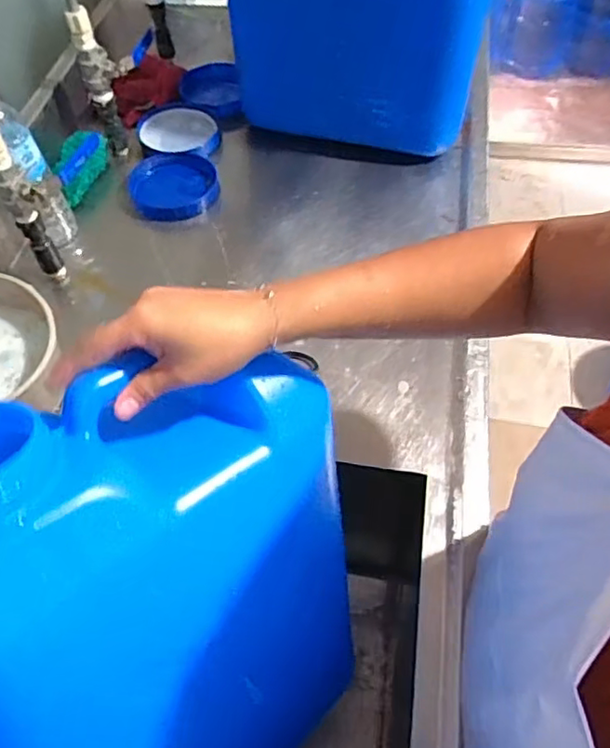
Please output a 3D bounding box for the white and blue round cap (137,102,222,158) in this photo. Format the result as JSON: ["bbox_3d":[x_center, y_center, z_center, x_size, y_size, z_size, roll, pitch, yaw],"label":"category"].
[{"bbox_3d":[-0.187,-0.361,0.918,0.112,0.019,0.130,-14,56,-6],"label":"white and blue round cap"}]

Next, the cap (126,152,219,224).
[{"bbox_3d":[-0.183,-0.263,0.850,0.120,0.021,0.117,-10,55,-3],"label":"cap"}]

